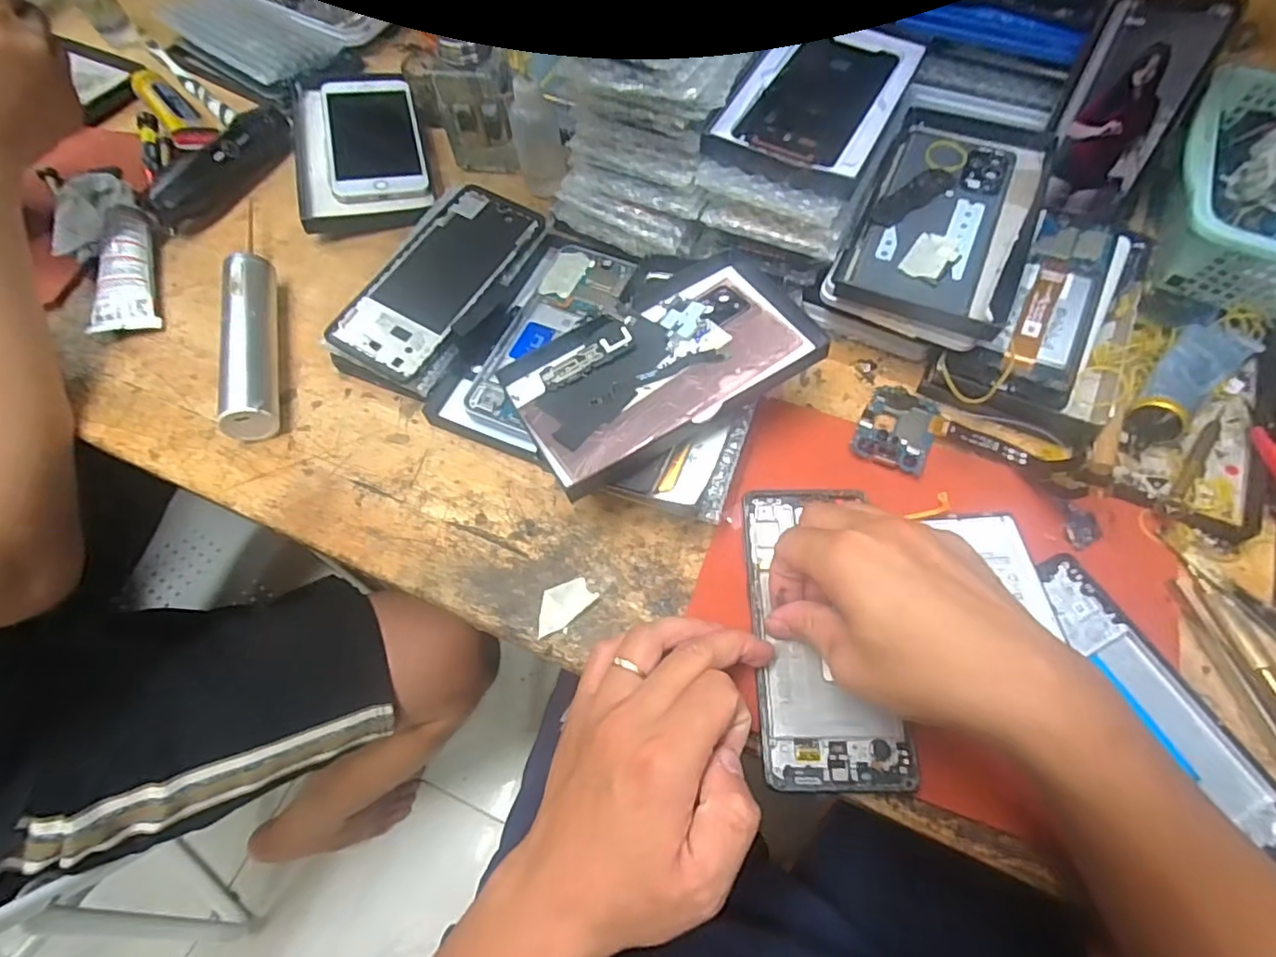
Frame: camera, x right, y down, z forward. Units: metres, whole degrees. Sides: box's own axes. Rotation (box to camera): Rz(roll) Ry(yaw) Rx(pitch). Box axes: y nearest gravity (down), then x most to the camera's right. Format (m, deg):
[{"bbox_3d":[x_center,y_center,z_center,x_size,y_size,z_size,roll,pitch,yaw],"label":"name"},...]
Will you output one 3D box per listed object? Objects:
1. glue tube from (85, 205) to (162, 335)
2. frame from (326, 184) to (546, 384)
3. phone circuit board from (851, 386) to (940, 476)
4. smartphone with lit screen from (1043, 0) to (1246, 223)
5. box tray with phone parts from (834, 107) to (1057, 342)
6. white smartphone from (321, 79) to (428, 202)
[{"bbox_3d":[-0.386,-0.154,0.454,0.040,0.030,0.103,-16,65,-6],"label":"glue tube"},{"bbox_3d":[-0.138,-0.142,0.425,0.085,0.012,0.161,25,70,8],"label":"frame"},{"bbox_3d":[0.169,-0.034,0.395,0.045,0.006,0.065,22,59,14],"label":"phone circuit board"},{"bbox_3d":[0.331,-0.247,0.409,0.076,0.137,0.011,9,46,18],"label":"smartphone with lit screen"},{"bbox_3d":[0.207,-0.179,0.403,0.102,0.019,0.188,24,67,12],"label":"box tray with phone parts"},{"bbox_3d":[-0.226,-0.290,0.517,0.074,0.012,0.136,-11,69,-14],"label":"white smartphone"}]

